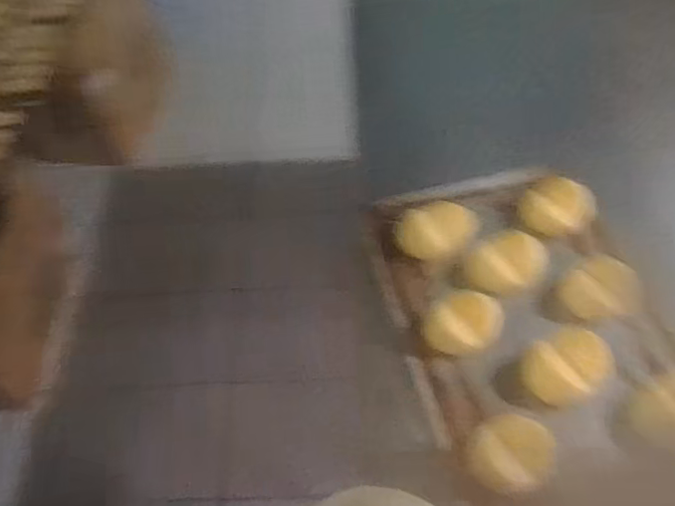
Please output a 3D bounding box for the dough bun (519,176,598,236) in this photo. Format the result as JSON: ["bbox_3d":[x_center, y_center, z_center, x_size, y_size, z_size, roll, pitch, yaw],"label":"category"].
[{"bbox_3d":[0.302,-0.063,0.774,0.094,0.042,0.073,25,58,19],"label":"dough bun"}]

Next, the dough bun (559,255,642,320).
[{"bbox_3d":[0.330,0.046,0.700,0.082,0.032,0.075,-1,53,2],"label":"dough bun"}]

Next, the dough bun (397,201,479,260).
[{"bbox_3d":[0.131,-0.031,0.753,0.099,0.040,0.071,20,57,17],"label":"dough bun"}]

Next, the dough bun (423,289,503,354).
[{"bbox_3d":[0.151,0.087,0.684,0.085,0.054,0.075,16,56,14],"label":"dough bun"}]

